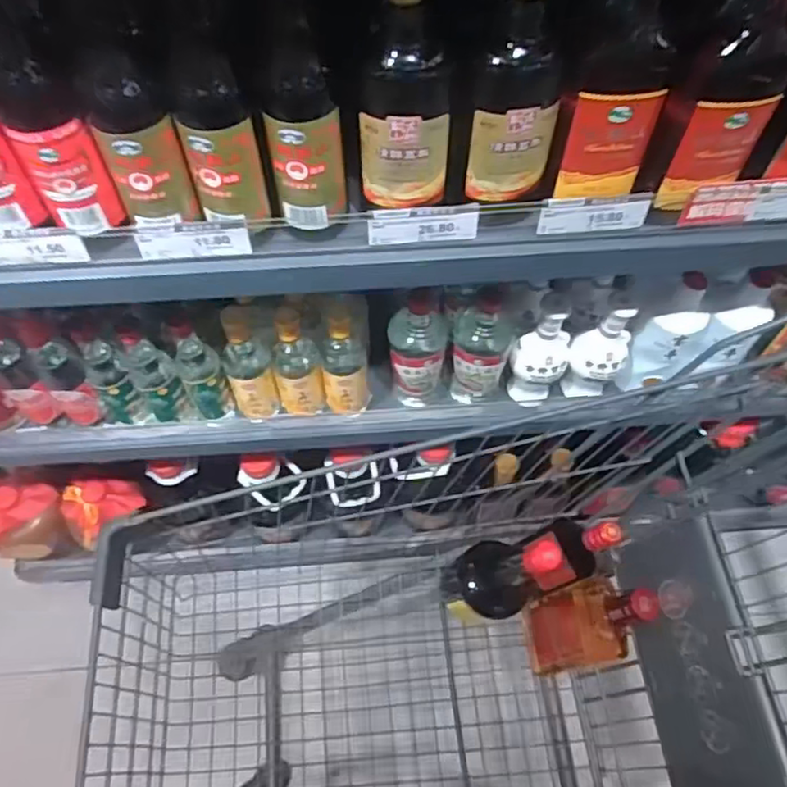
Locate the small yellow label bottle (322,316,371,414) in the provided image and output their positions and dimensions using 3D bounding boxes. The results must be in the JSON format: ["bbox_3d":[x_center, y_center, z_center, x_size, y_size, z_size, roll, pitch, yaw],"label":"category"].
[{"bbox_3d":[-0.061,-0.035,0.852,0.063,0.158,0.058,-2,61,-4],"label":"small yellow label bottle"}]

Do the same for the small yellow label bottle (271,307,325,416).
[{"bbox_3d":[-0.122,-0.032,0.835,0.060,0.183,0.051,-9,62,-8],"label":"small yellow label bottle"}]

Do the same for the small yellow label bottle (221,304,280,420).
[{"bbox_3d":[-0.185,-0.034,0.841,0.059,0.167,0.063,-15,63,-11],"label":"small yellow label bottle"}]

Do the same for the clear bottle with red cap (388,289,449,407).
[{"bbox_3d":[0.030,-0.051,0.843,0.076,0.182,0.070,7,61,1],"label":"clear bottle with red cap"}]

